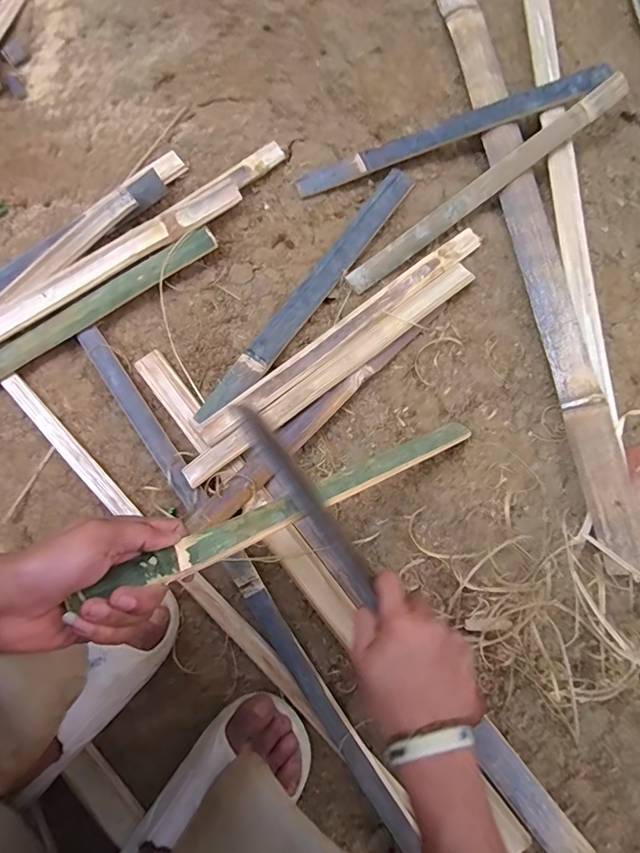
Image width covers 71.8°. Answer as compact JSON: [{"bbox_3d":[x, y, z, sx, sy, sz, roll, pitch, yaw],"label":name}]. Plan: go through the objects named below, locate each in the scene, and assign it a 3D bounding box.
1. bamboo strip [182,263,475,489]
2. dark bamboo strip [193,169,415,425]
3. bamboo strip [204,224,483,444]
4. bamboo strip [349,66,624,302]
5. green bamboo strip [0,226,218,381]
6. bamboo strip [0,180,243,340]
[{"bbox_3d":[0.014,-0.060,0.499,0.390,0.012,0.029,-38,82,-3],"label":"bamboo strip"},{"bbox_3d":[-0.011,-0.160,0.532,0.035,0.017,0.391,37,82,8],"label":"dark bamboo strip"},{"bbox_3d":[0.027,-0.108,0.515,0.393,0.013,0.028,-38,82,-3],"label":"bamboo strip"},{"bbox_3d":[0.203,-0.292,0.533,0.404,0.009,0.029,-37,101,0],"label":"bamboo strip"},{"bbox_3d":[-0.311,-0.127,0.541,0.408,0.012,0.038,-32,89,-2],"label":"green bamboo strip"},{"bbox_3d":[-0.277,-0.191,0.542,0.402,0.009,0.035,-33,96,-4],"label":"bamboo strip"}]

